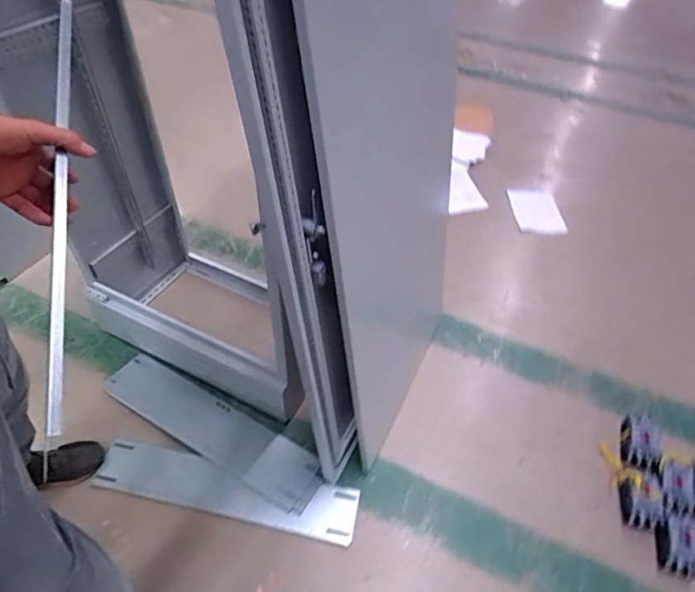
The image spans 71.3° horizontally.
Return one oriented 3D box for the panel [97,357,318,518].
[{"bbox_3d":[-0.380,0.362,1.346,0.685,0.024,0.159,24,51,19],"label":"panel"}]

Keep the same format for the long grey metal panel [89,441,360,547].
[{"bbox_3d":[-0.310,0.491,1.230,0.665,0.010,0.131,9,47,6],"label":"long grey metal panel"}]

